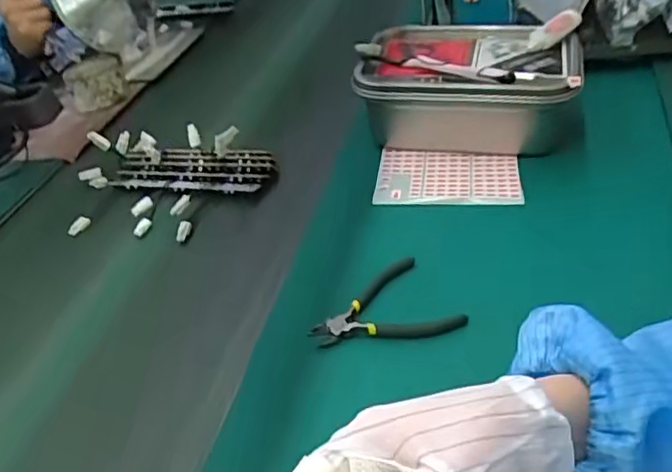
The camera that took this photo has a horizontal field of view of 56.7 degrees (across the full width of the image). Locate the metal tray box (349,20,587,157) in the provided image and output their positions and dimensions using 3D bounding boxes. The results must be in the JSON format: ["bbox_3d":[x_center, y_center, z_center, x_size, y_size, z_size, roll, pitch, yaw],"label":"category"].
[{"bbox_3d":[0.153,-0.166,0.718,0.231,0.102,0.155,3,40,18],"label":"metal tray box"}]

